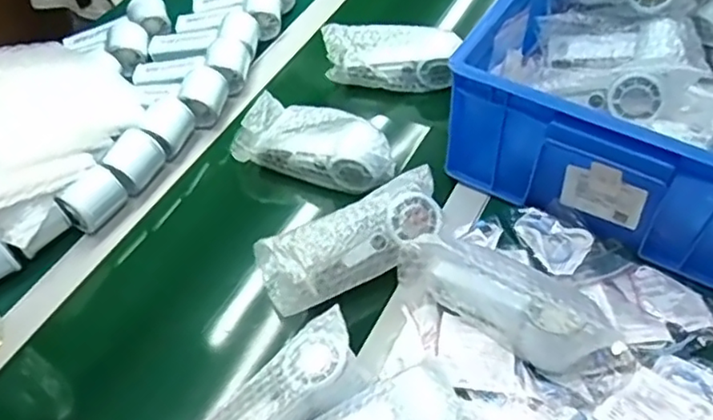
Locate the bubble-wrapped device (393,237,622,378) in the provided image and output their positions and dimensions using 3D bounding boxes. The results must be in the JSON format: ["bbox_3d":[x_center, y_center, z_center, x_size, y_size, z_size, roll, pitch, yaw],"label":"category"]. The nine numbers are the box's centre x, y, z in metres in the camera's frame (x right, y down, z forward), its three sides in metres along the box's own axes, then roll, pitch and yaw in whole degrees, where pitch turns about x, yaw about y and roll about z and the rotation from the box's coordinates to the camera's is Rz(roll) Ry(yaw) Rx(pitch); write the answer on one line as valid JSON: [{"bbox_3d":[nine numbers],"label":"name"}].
[{"bbox_3d":[0.134,0.080,0.582,0.200,0.067,0.059,27,57,21],"label":"bubble-wrapped device"}]

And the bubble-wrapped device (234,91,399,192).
[{"bbox_3d":[-0.046,-0.080,0.737,0.188,0.064,0.066,13,54,12],"label":"bubble-wrapped device"}]

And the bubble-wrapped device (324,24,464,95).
[{"bbox_3d":[0.045,-0.203,0.839,0.170,0.066,0.057,4,52,5],"label":"bubble-wrapped device"}]

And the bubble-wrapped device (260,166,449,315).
[{"bbox_3d":[0.001,0.027,0.638,0.205,0.056,0.080,-26,56,-17],"label":"bubble-wrapped device"}]

